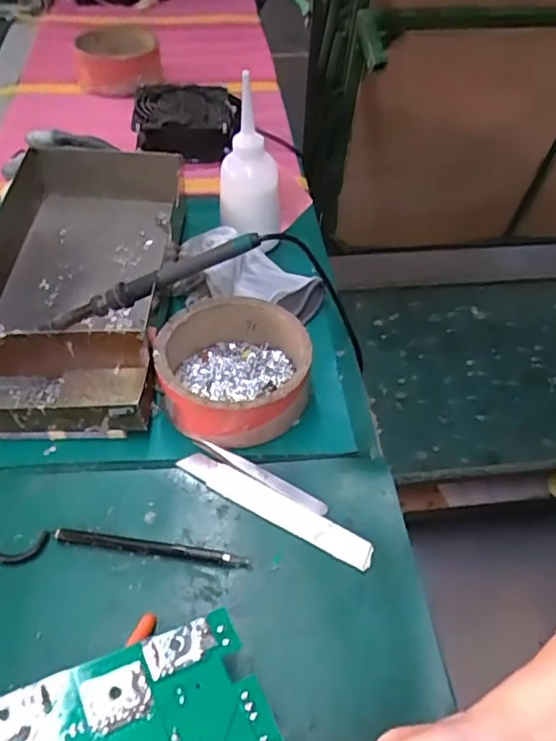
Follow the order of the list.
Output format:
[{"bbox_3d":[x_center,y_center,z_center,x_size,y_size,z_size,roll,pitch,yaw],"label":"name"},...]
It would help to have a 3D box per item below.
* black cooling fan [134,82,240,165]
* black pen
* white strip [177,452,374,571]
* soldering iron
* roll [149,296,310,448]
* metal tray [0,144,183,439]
[{"bbox_3d":[-0.121,-0.314,0.750,0.119,0.039,0.124,1,49,-2],"label":"black cooling fan"},{"bbox_3d":[-0.088,0.123,0.411,0.133,0.008,0.011,8,49,4],"label":"black pen"},{"bbox_3d":[-0.003,0.099,0.433,0.154,0.006,0.022,23,52,17],"label":"white strip"},{"bbox_3d":[-0.110,-0.073,0.498,0.200,0.017,0.017,-20,48,14],"label":"soldering iron"},{"bbox_3d":[-0.035,0.001,0.484,0.122,0.052,0.120,1,49,-2],"label":"roll"},{"bbox_3d":[-0.189,-0.089,0.545,0.171,0.064,0.327,0,49,-3],"label":"metal tray"}]

